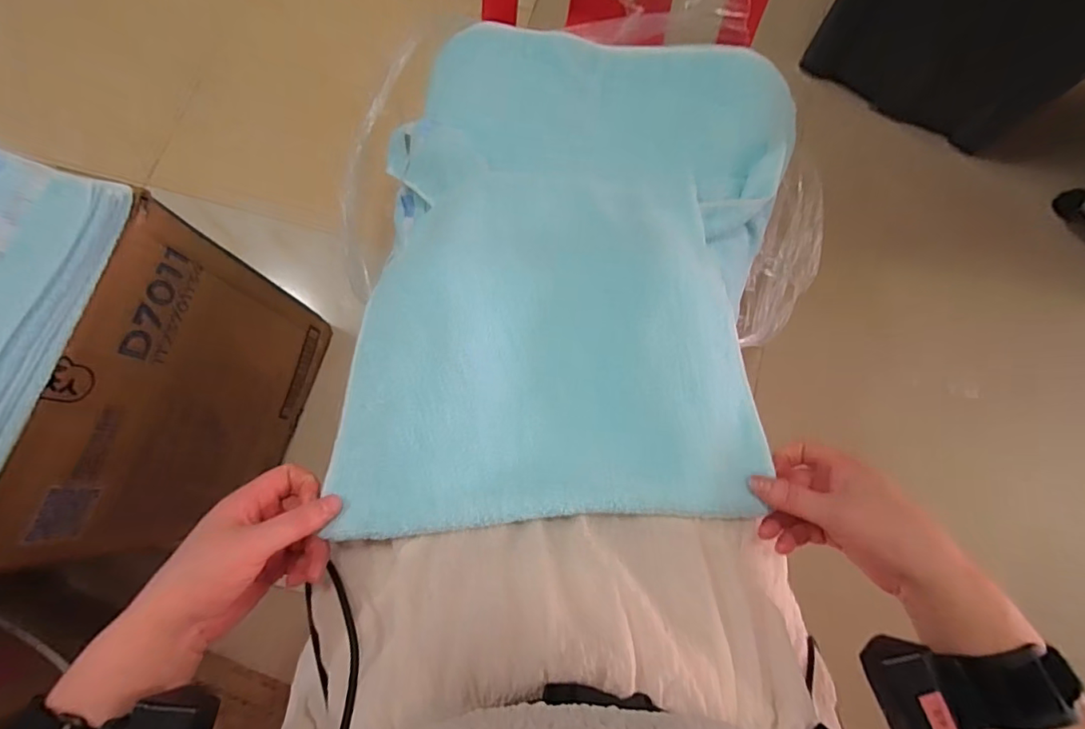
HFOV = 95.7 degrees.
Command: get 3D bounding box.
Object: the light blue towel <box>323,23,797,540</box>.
[{"bbox_3d":[0.056,-0.138,0.469,0.426,0.168,0.533,-3,77,-1],"label":"light blue towel"}]

